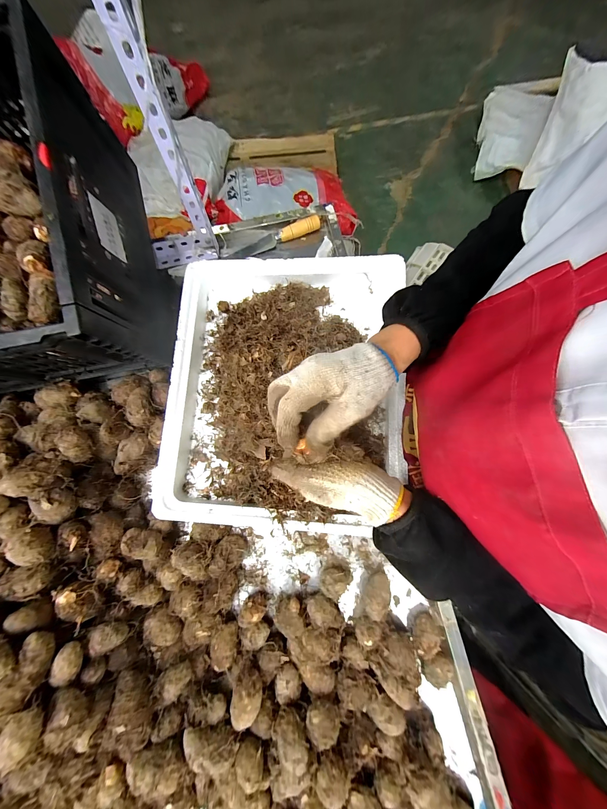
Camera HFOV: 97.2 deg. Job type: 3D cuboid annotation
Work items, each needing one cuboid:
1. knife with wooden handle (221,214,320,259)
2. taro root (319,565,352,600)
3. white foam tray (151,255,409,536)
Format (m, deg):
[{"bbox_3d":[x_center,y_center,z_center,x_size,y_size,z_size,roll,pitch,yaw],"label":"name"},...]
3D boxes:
[{"bbox_3d":[-0.062,-0.333,0.537,0.198,0.026,0.029,-21,80,-3],"label":"knife with wooden handle"},{"bbox_3d":[0.049,0.270,0.412,0.045,0.037,0.033,-30,80,-4],"label":"taro root"},{"bbox_3d":[-0.036,-0.034,0.436,0.366,0.075,0.426,2,79,2],"label":"white foam tray"}]

